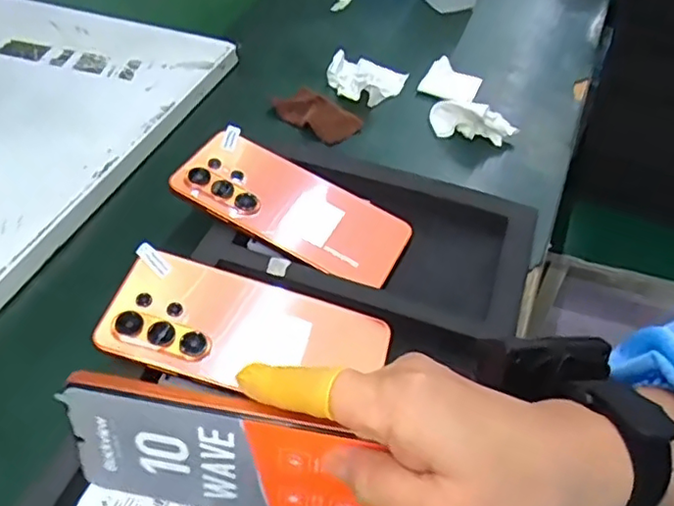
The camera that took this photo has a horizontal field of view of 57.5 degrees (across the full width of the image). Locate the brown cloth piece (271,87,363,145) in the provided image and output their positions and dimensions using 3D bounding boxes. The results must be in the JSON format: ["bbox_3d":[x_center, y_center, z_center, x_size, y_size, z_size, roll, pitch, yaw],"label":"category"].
[{"bbox_3d":[-0.018,-0.130,0.581,0.085,0.019,0.051,35,57,27],"label":"brown cloth piece"}]

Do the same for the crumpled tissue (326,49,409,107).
[{"bbox_3d":[0.030,-0.169,0.605,0.077,0.034,0.063,2,48,2],"label":"crumpled tissue"}]

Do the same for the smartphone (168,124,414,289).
[{"bbox_3d":[-0.031,-0.036,0.448,0.169,0.010,0.078,28,52,7],"label":"smartphone"}]

